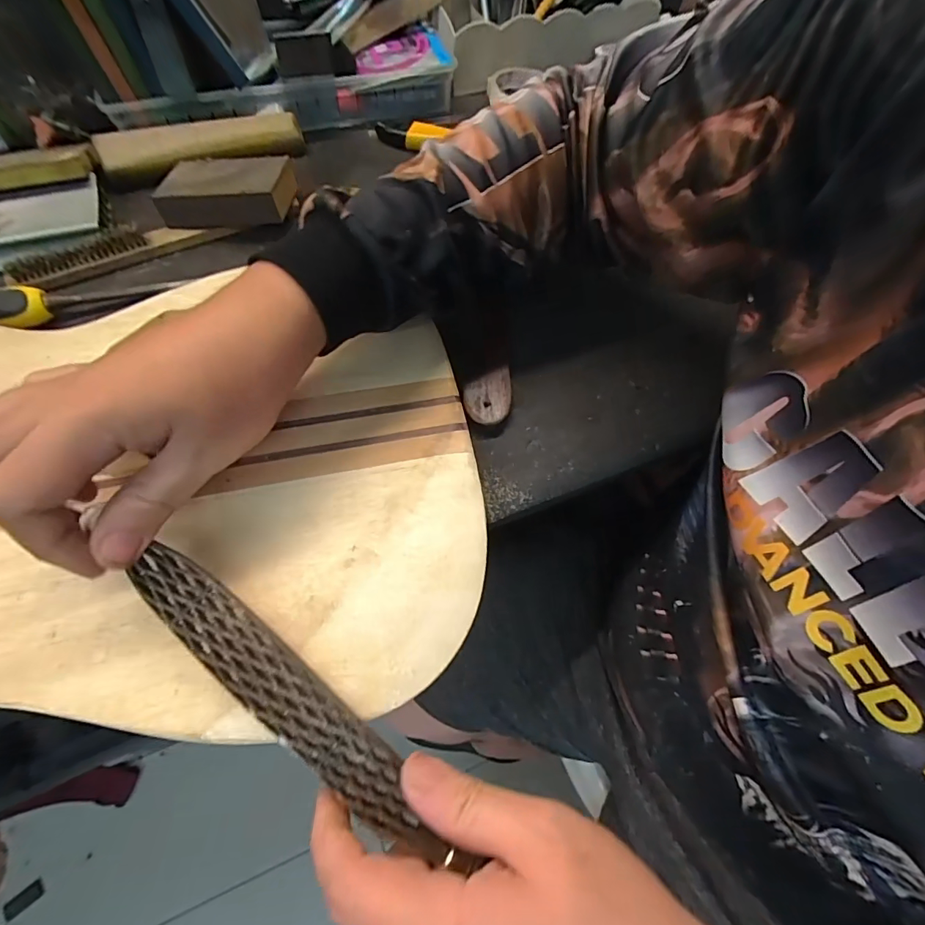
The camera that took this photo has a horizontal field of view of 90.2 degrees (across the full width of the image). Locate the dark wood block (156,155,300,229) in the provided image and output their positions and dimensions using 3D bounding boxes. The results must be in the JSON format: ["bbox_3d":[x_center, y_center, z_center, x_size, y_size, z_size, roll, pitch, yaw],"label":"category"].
[{"bbox_3d":[-0.200,-0.235,0.395,0.103,0.027,0.063,0,62,-4],"label":"dark wood block"}]

